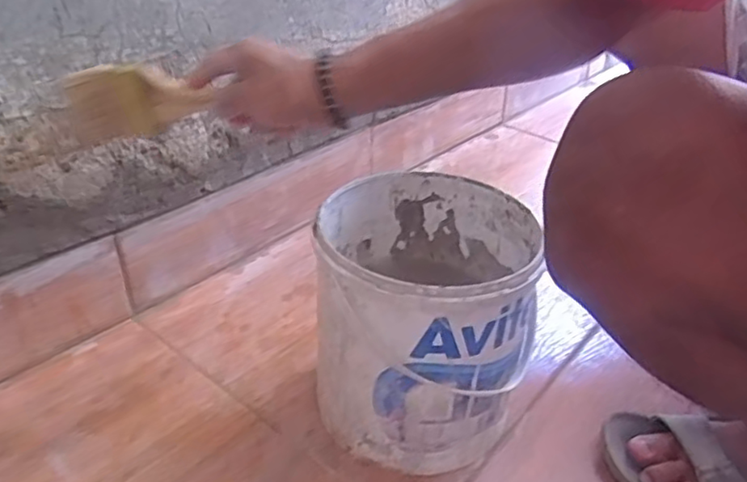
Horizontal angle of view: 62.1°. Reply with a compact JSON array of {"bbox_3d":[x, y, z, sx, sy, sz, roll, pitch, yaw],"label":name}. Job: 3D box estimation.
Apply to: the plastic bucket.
[{"bbox_3d":[0.041,0.068,0.537,0.167,0.191,0.177,2,32,-2],"label":"plastic bucket"}]

